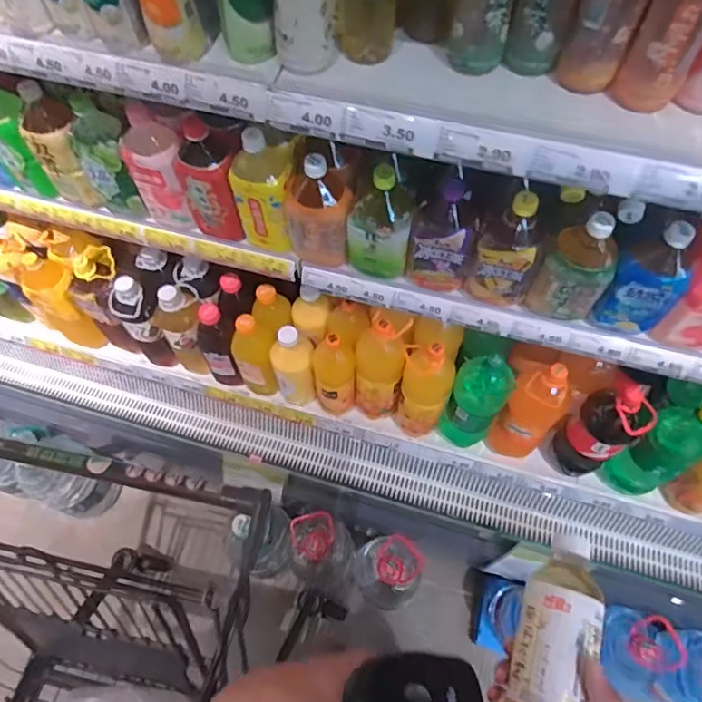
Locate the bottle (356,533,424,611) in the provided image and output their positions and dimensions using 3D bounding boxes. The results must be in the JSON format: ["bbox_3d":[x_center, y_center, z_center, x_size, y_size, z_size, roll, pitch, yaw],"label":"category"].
[{"bbox_3d":[0.092,0.528,1.227,0.134,0.319,0.161,-40,68,-20],"label":"bottle"}]

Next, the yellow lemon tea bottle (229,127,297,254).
[{"bbox_3d":[-0.134,-0.248,0.807,0.093,0.202,0.077,6,61,4],"label":"yellow lemon tea bottle"}]

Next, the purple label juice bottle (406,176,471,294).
[{"bbox_3d":[0.135,-0.174,0.774,0.090,0.180,0.082,4,61,2],"label":"purple label juice bottle"}]

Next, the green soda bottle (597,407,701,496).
[{"bbox_3d":[0.575,0.186,0.953,0.097,0.321,0.107,-27,64,-14],"label":"green soda bottle"}]

